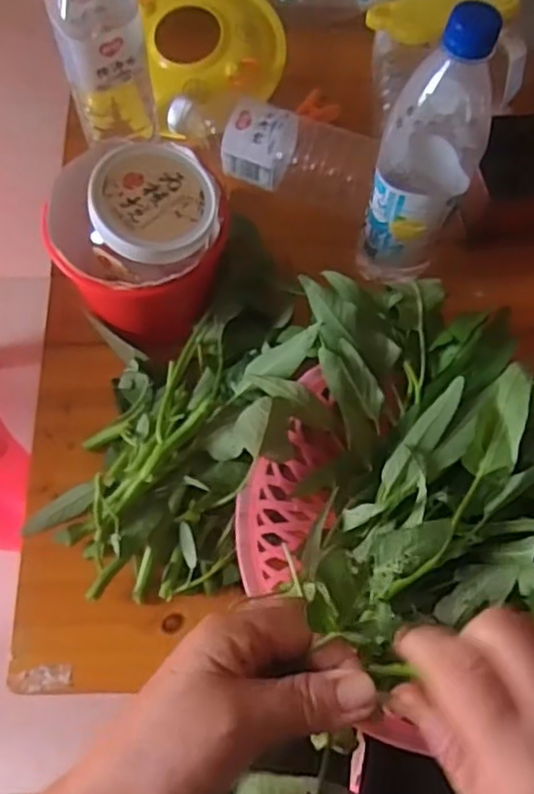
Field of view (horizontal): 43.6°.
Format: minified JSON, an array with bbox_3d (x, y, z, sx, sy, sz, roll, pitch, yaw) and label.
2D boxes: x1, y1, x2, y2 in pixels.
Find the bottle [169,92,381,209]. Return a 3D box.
[{"bbox_3d":[-0.001,-0.228,0.599,0.180,0.060,0.076,20,69,5],"label":"bottle"}]

